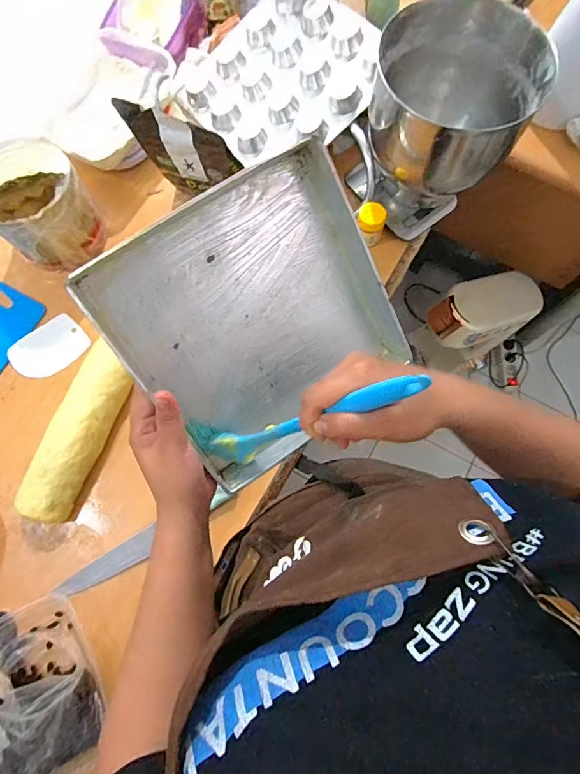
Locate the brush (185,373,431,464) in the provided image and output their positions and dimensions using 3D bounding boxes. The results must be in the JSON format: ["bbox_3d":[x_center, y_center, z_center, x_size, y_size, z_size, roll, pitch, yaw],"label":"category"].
[{"bbox_3d":[0.002,0.028,0.343,0.049,0.230,0.038,9,69,-43],"label":"brush"}]

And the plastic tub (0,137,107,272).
[{"bbox_3d":[-0.411,-0.297,0.681,0.156,0.153,0.150,0,75,0],"label":"plastic tub"}]

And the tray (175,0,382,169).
[{"bbox_3d":[-0.014,-0.537,0.737,0.300,0.043,0.300,-44,77,7],"label":"tray"}]

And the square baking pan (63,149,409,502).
[{"bbox_3d":[-0.020,-0.057,0.391,0.242,0.043,0.232,-34,115,-10],"label":"square baking pan"}]

